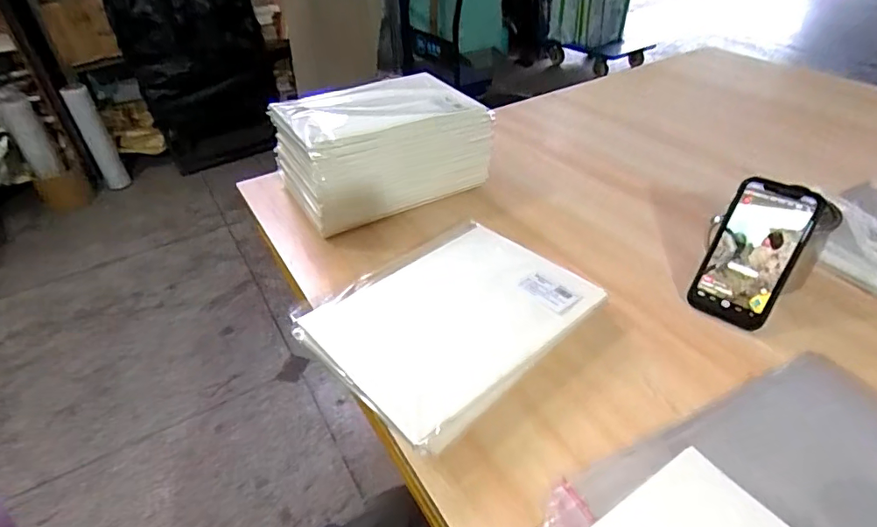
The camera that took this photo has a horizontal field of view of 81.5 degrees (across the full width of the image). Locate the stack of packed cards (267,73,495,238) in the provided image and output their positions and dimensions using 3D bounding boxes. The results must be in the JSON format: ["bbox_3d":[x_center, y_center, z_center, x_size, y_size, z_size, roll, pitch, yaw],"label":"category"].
[{"bbox_3d":[-0.088,-0.173,0.771,0.274,0.148,0.196,-20,41,-19],"label":"stack of packed cards"}]

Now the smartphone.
[{"bbox_3d":[0.332,-0.011,0.538,0.076,0.153,0.013,28,11,30],"label":"smartphone"}]

